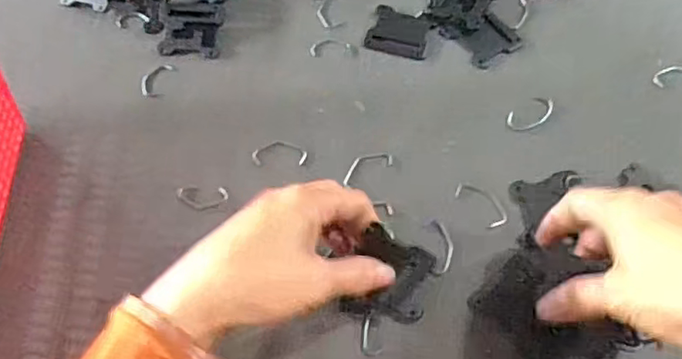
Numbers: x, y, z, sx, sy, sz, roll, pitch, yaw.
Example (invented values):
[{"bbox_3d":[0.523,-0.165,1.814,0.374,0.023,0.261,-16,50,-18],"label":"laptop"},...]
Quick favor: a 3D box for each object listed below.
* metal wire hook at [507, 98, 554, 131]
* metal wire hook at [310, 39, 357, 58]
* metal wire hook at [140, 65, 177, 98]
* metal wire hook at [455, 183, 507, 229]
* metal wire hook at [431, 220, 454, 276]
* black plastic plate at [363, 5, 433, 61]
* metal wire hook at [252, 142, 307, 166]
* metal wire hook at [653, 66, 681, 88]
[{"bbox_3d":[0.133,-0.046,0.410,0.039,0.004,0.020,-33,63,-16],"label":"metal wire hook"},{"bbox_3d":[-0.005,-0.102,0.451,0.036,0.004,0.018,1,59,4],"label":"metal wire hook"},{"bbox_3d":[-0.138,-0.075,0.441,0.021,0.004,0.030,9,60,8],"label":"metal wire hook"},{"bbox_3d":[0.091,0.015,0.382,0.018,0.004,0.039,-33,63,-16],"label":"metal wire hook"},{"bbox_3d":[0.064,0.042,0.369,0.012,0.004,0.037,0,59,3],"label":"metal wire hook"},{"bbox_3d":[0.045,-0.115,0.457,0.045,0.005,0.042,15,62,12],"label":"black plastic plate"},{"bbox_3d":[-0.042,-0.019,0.402,0.038,0.004,0.018,4,59,5],"label":"metal wire hook"},{"bbox_3d":[0.243,-0.074,0.420,0.037,0.004,0.019,2,59,4],"label":"metal wire hook"}]

